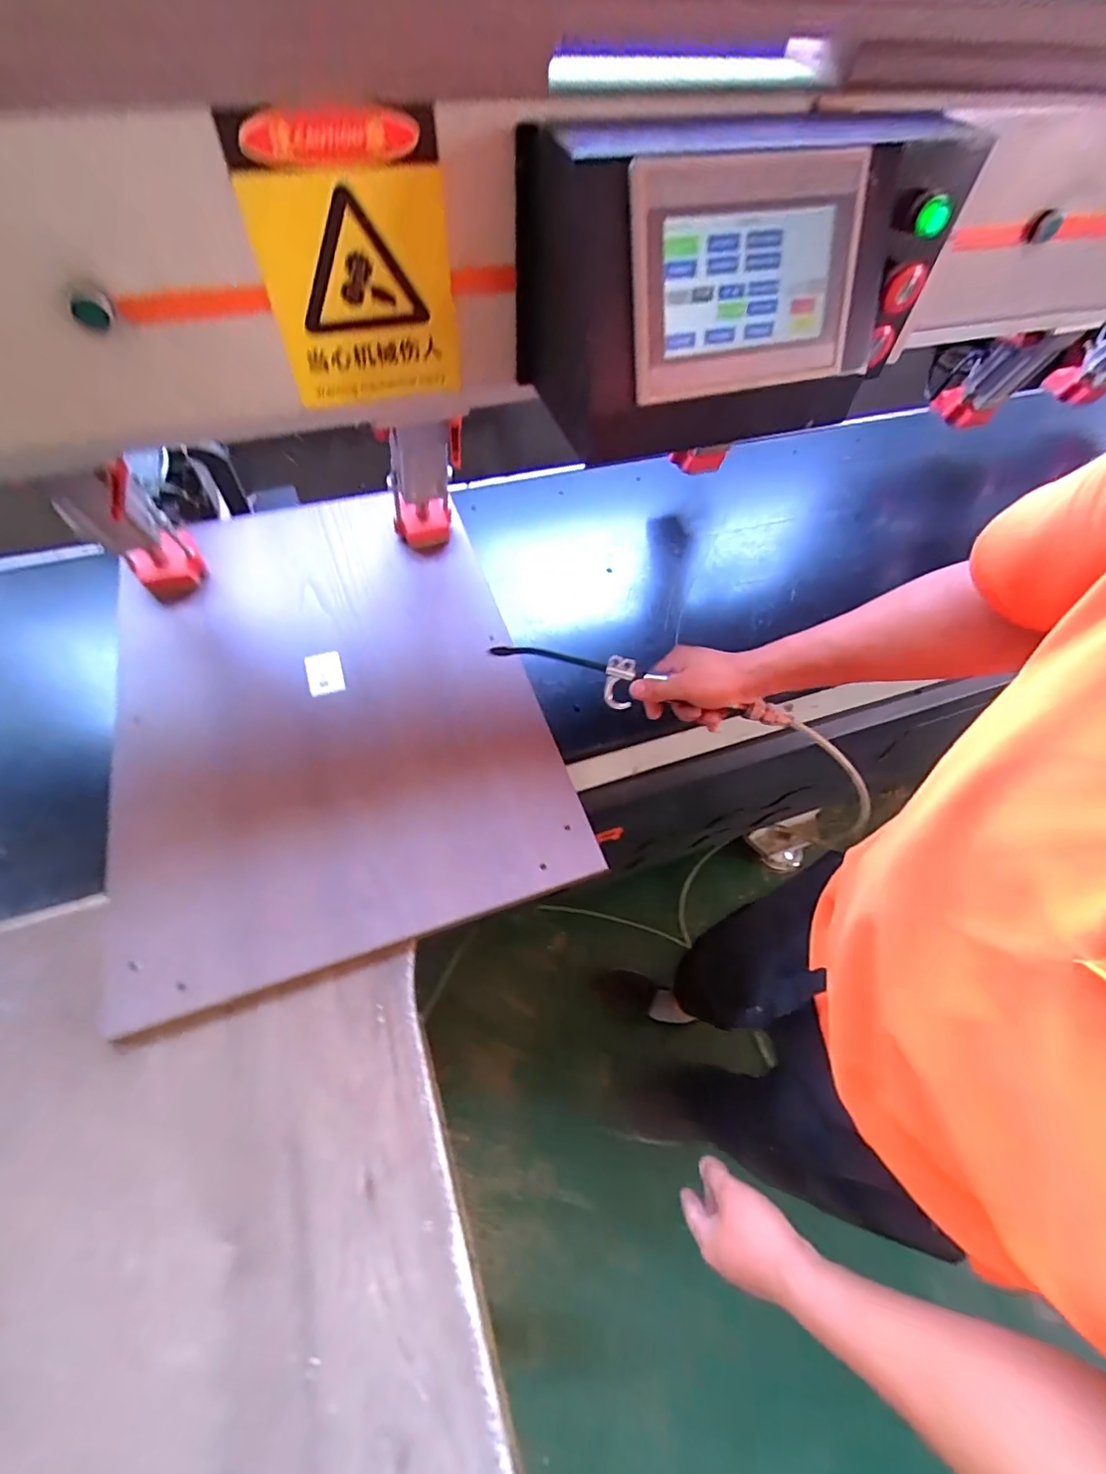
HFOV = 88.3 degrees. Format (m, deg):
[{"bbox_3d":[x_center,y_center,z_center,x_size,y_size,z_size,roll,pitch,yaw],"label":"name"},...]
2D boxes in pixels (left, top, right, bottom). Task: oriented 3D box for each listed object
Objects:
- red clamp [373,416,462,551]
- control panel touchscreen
[{"bbox_3d":[-0.170,-0.323,0.744,0.088,0.243,0.053,-20,86,-15],"label":"red clamp"},{"bbox_3d":[0.166,-0.383,0.468,0.249,0.160,0.032,-19,26,-18],"label":"control panel touchscreen"}]

